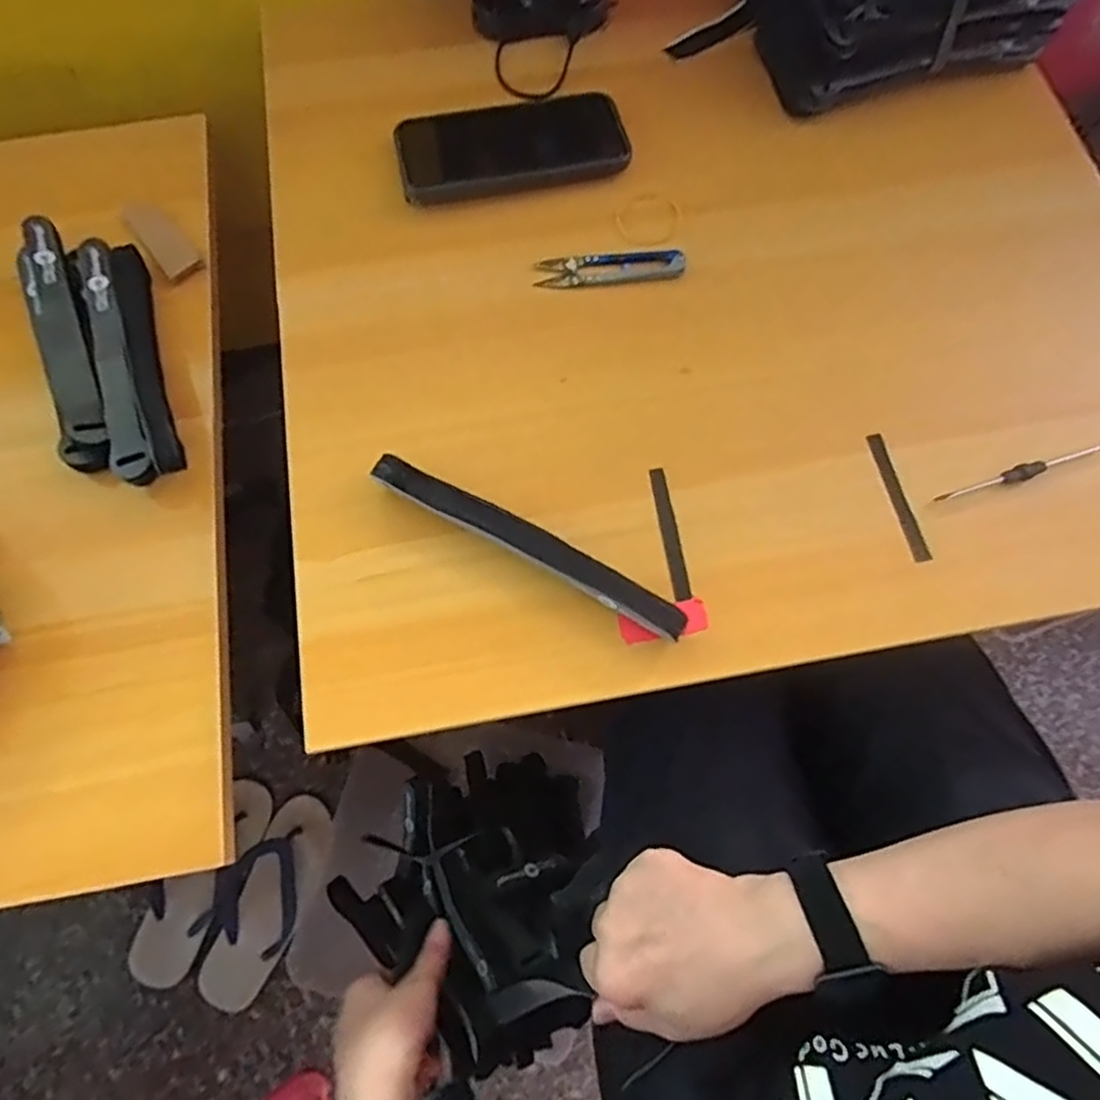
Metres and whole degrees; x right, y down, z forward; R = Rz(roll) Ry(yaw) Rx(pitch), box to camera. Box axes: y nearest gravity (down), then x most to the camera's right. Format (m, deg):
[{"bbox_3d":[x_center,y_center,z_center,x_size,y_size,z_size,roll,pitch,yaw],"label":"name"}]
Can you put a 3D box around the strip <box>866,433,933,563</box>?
[{"bbox_3d":[0.211,-0.033,0.411,0.011,0.004,0.084,-12,73,-3],"label":"strip"}]

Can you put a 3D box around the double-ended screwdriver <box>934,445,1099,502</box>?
[{"bbox_3d":[0.283,-0.046,0.409,0.104,0.011,0.009,-18,73,-5],"label":"double-ended screwdriver"}]

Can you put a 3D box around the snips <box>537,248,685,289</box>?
[{"bbox_3d":[0.042,-0.193,0.462,0.101,0.004,0.027,-4,73,-1],"label":"snips"}]

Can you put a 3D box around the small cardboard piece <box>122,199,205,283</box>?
[{"bbox_3d":[-0.304,-0.245,0.530,0.028,0.006,0.093,-36,75,-11],"label":"small cardboard piece"}]

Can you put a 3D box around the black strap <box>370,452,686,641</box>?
[{"bbox_3d":[-0.013,-0.002,0.395,0.195,0.028,0.020,28,75,9],"label":"black strap"}]

